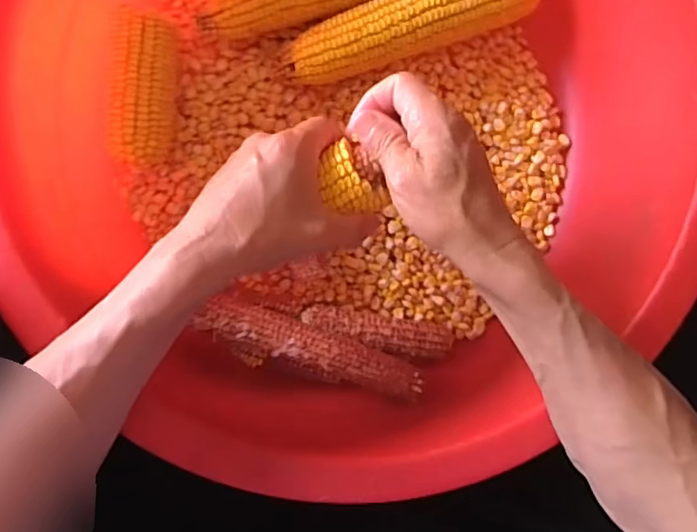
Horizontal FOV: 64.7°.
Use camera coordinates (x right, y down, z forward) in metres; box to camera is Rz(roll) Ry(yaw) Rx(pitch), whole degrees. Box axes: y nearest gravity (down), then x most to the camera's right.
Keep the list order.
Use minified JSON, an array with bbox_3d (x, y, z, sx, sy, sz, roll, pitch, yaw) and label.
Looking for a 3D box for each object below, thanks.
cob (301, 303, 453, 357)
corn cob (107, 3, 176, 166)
[{"bbox_3d":[0.027,0.056,0.473,0.131,0.029,0.028,10,94,-7],"label":"cob"},{"bbox_3d":[-0.162,-0.139,0.441,0.041,0.051,0.115,4,94,-8],"label":"corn cob"}]

